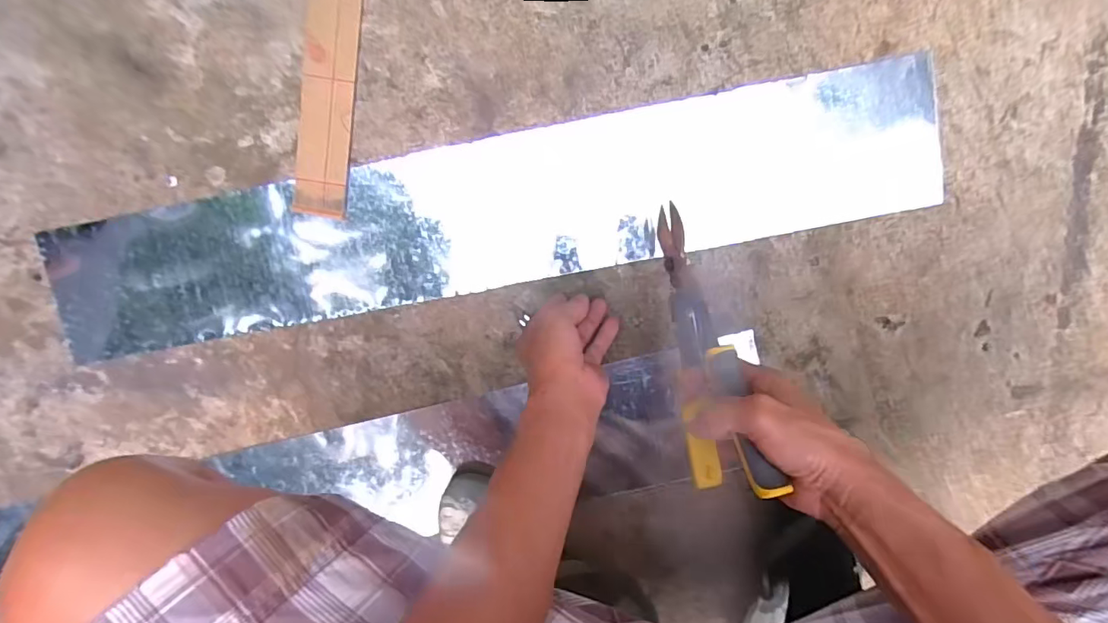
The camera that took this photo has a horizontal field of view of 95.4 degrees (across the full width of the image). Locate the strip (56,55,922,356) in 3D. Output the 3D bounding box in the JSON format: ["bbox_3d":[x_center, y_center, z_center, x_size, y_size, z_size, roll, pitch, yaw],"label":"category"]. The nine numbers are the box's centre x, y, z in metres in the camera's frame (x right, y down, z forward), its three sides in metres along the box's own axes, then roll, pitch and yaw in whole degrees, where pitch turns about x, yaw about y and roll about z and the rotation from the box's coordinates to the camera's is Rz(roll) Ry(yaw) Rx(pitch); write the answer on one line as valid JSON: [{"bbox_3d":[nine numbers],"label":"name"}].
[{"bbox_3d":[-0.079,-0.091,0.510,0.881,0.008,0.150,-11,100,4],"label":"strip"}]

